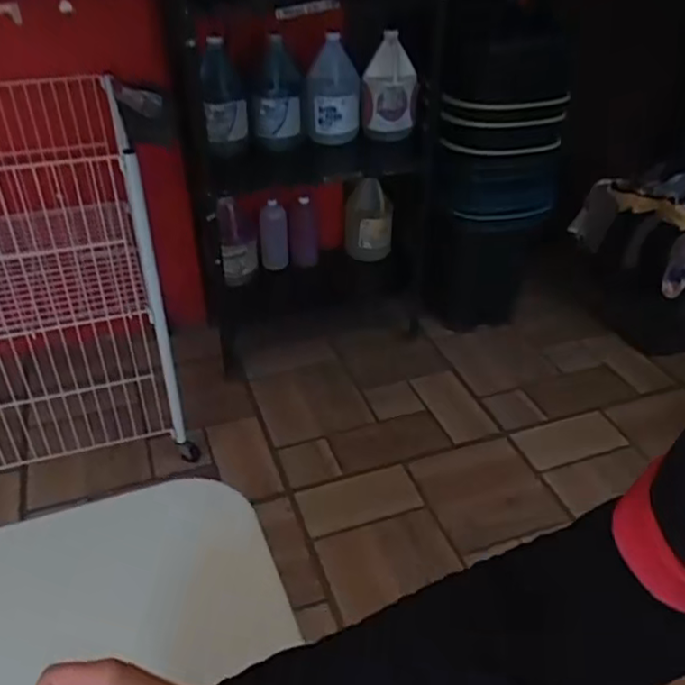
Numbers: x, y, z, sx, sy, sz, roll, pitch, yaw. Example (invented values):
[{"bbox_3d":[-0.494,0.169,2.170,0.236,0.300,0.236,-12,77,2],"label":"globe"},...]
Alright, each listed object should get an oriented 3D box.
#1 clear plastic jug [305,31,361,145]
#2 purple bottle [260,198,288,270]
[{"bbox_3d":[-0.025,-0.656,1.687,0.148,0.262,0.152,0,37,-2],"label":"clear plastic jug"},{"bbox_3d":[-0.198,-0.308,1.907,0.077,0.236,0.056,0,37,-2],"label":"purple bottle"}]

